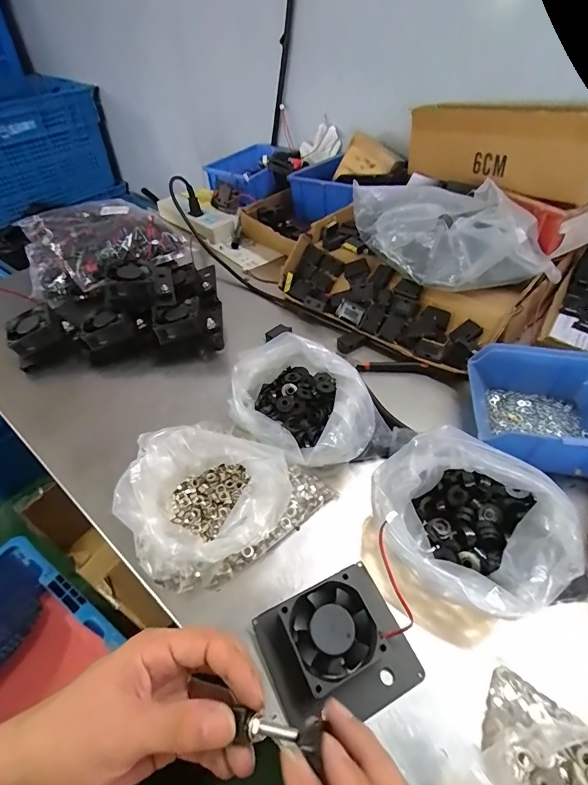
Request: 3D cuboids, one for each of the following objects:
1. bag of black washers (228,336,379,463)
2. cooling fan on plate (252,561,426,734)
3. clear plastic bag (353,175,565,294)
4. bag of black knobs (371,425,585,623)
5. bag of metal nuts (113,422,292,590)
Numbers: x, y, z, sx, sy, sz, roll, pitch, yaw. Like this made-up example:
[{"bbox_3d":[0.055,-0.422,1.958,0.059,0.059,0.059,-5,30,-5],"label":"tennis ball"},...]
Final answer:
[{"bbox_3d":[0.007,0.014,0.399,0.121,0.082,0.139,-27,51,-22],"label":"bag of black washers"},{"bbox_3d":[0.031,0.181,0.282,0.101,0.026,0.083,-17,48,-14],"label":"cooling fan on plate"},{"bbox_3d":[0.202,-0.193,0.507,0.257,0.104,0.119,21,51,20],"label":"clear plastic bag"},{"bbox_3d":[0.138,0.103,0.313,0.156,0.073,0.115,17,49,17],"label":"bag of black knobs"},{"bbox_3d":[-0.074,0.097,0.334,0.129,0.073,0.114,15,49,16],"label":"bag of metal nuts"}]

